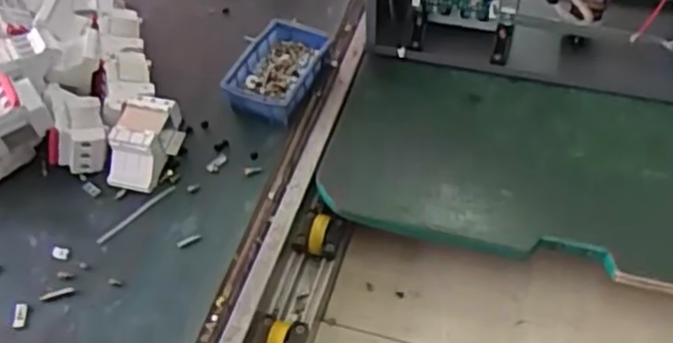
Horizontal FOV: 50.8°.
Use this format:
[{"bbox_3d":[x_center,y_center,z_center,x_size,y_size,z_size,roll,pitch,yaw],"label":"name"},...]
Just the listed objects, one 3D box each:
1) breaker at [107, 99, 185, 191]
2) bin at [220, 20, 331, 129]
[{"bbox_3d":[-0.227,-0.033,0.841,0.063,0.059,0.104,11,54,10],"label":"breaker"},{"bbox_3d":[-0.078,-0.129,0.917,0.101,0.042,0.148,19,56,16],"label":"bin"}]

